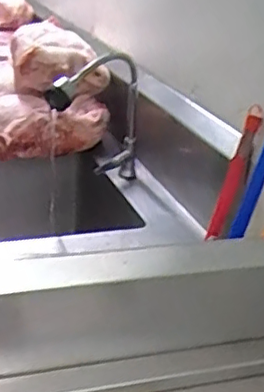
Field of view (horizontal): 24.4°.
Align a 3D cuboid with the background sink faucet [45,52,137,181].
[{"bbox_3d":[-0.064,-0.142,1.214,0.094,0.276,0.321,12,25,16],"label":"background sink faucet"}]

